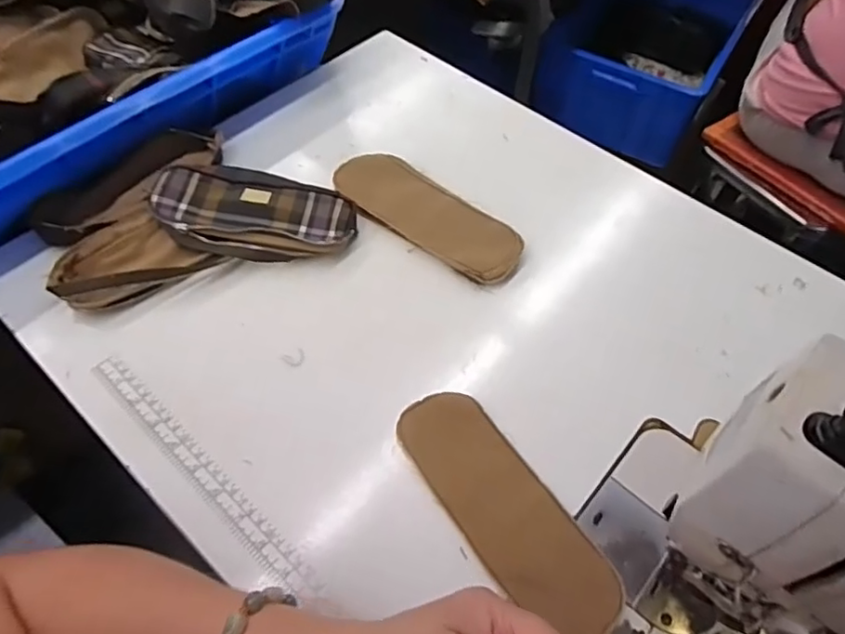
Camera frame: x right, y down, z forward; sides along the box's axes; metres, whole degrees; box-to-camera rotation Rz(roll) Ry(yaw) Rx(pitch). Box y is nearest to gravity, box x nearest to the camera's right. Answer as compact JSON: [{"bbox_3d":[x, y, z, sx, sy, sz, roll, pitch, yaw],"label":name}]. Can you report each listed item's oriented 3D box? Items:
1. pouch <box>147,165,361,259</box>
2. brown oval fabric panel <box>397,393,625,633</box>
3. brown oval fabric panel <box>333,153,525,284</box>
[{"bbox_3d":[-0.154,-0.095,0.535,0.181,0.026,0.082,10,56,4],"label":"pouch"},{"bbox_3d":[0.057,0.132,0.404,0.067,0.008,0.190,-31,61,-16],"label":"brown oval fabric panel"},{"bbox_3d":[0.004,-0.099,0.558,0.199,0.010,0.072,35,62,20],"label":"brown oval fabric panel"}]

